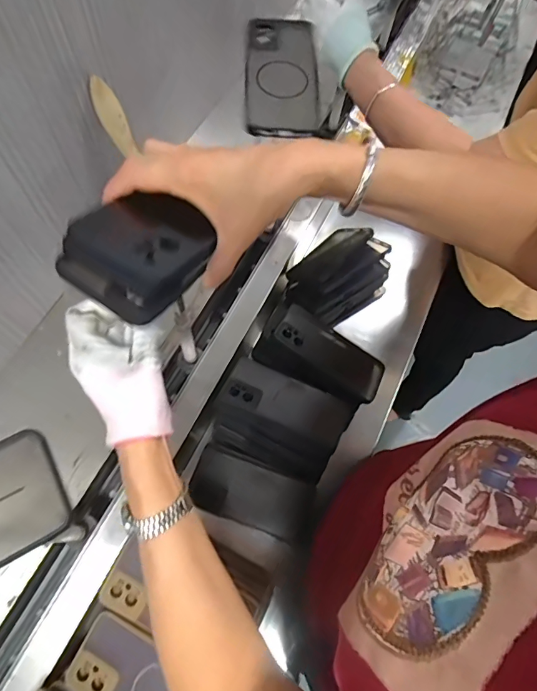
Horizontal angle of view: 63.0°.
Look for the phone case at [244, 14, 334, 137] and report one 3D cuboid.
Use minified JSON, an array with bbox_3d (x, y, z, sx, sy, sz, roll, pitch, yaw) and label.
[{"bbox_3d":[0.013,-0.292,0.466,0.075,0.017,0.166,-1,66,-1],"label":"phone case"}]

